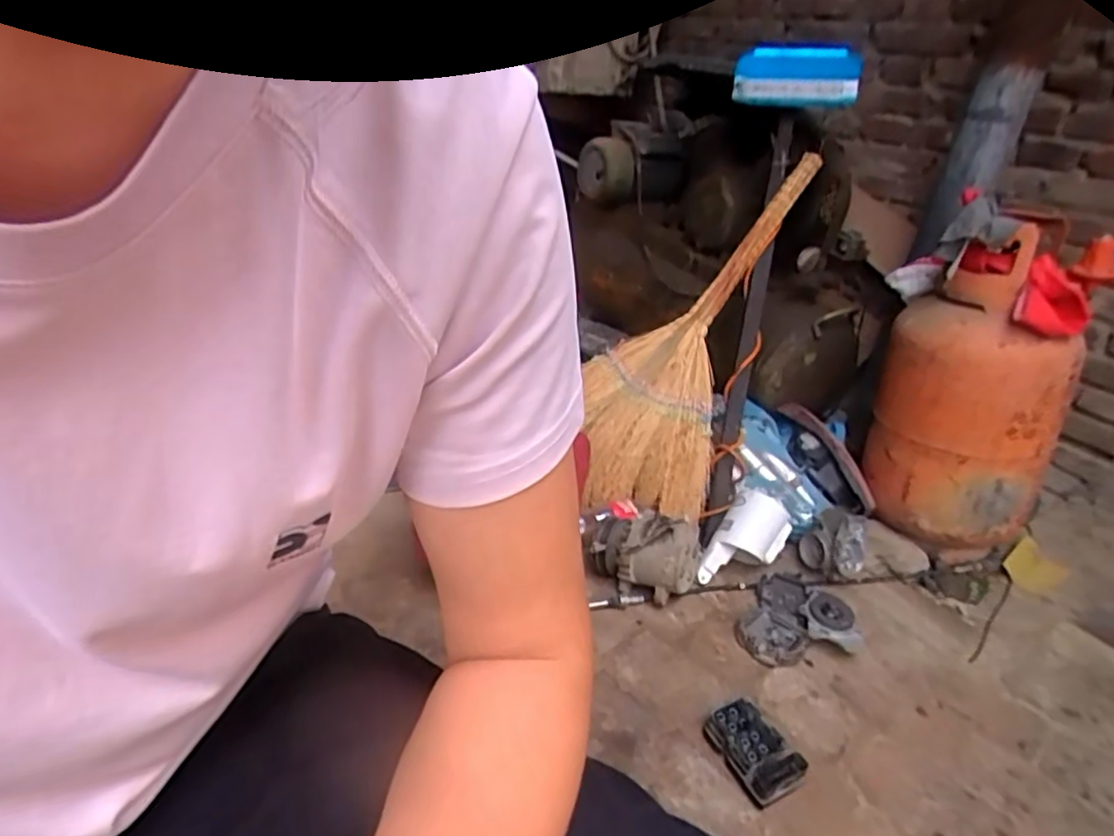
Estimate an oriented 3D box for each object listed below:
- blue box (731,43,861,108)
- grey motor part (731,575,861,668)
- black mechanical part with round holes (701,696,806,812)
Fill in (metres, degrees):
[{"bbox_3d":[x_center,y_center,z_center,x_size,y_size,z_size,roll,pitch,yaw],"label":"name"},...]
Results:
[{"bbox_3d":[0.487,-0.697,1.345,0.246,0.103,0.064,13,30,11],"label":"blue box"},{"bbox_3d":[0.388,0.323,1.112,0.205,0.052,0.185,-2,30,-15],"label":"grey motor part"},{"bbox_3d":[0.254,0.428,0.859,0.077,0.046,0.125,-9,33,-26],"label":"black mechanical part with round holes"}]

